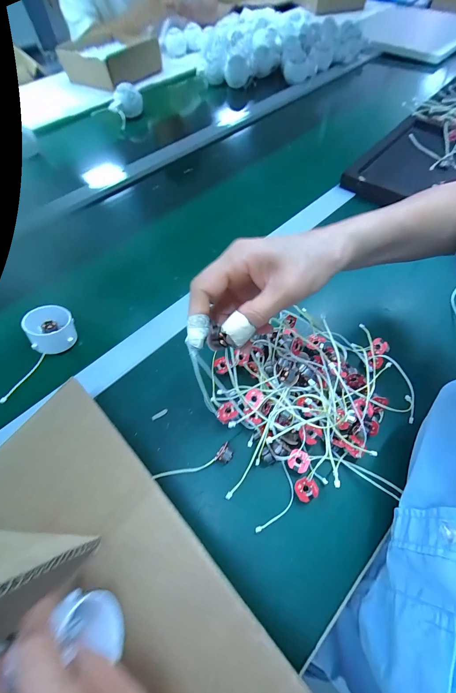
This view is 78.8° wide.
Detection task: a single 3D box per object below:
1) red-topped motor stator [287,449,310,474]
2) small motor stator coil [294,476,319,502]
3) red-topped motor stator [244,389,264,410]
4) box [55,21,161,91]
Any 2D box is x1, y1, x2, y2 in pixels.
[{"bbox_3d":[0.069,0.111,0.268,0.020,0.007,0.019,-1,60,1],"label":"red-topped motor stator"},{"bbox_3d":[0.072,0.131,0.256,0.020,0.011,0.018,-18,61,-8],"label":"small motor stator coil"},{"bbox_3d":[0.027,0.053,0.291,0.019,0.009,0.018,-1,60,1],"label":"red-topped motor stator"},{"bbox_3d":[-0.342,-0.846,0.824,0.202,0.069,0.209,29,65,17],"label":"box"}]

